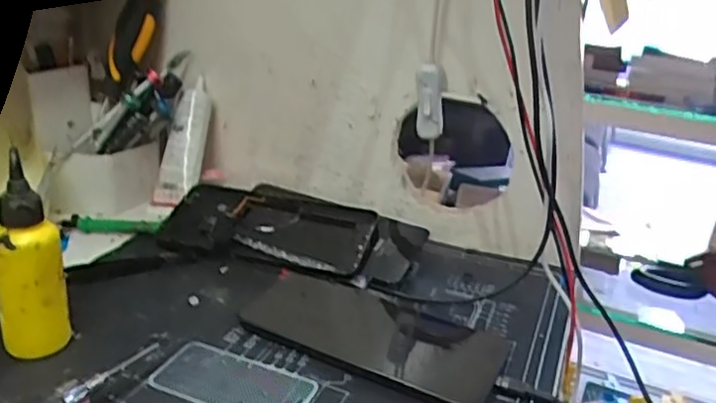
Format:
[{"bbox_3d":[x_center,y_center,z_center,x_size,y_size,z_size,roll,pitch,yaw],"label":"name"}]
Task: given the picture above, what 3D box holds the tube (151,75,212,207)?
[{"bbox_3d":[-0.147,-0.050,0.553,0.031,0.112,0.021,12,-6,14],"label":"tube"}]

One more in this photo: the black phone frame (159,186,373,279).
[{"bbox_3d":[-0.069,0.019,0.512,0.160,0.013,0.084,8,41,10],"label":"black phone frame"}]

